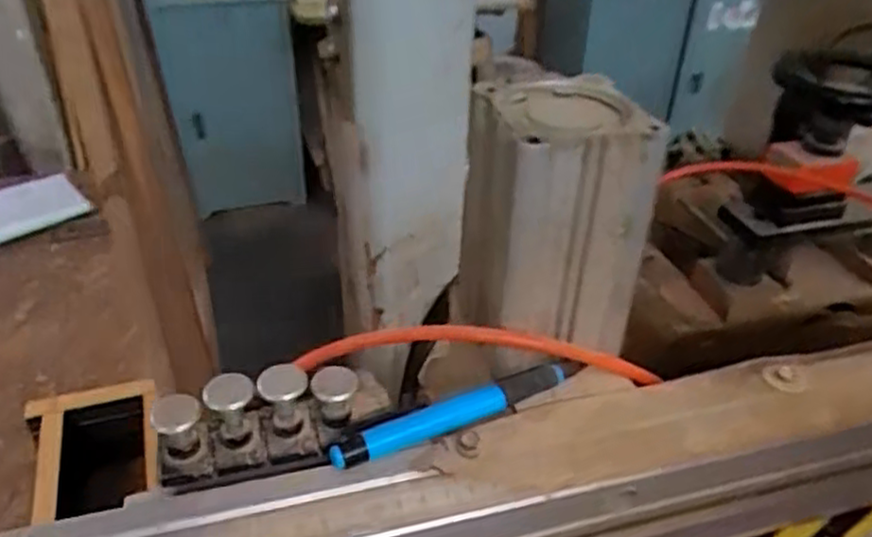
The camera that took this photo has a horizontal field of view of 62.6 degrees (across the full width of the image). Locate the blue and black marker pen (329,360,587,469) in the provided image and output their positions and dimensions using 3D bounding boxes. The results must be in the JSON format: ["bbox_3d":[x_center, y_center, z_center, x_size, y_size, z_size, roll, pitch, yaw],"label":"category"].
[{"bbox_3d":[0.013,0.061,0.313,0.121,0.012,0.015,-17,40,-24],"label":"blue and black marker pen"}]

